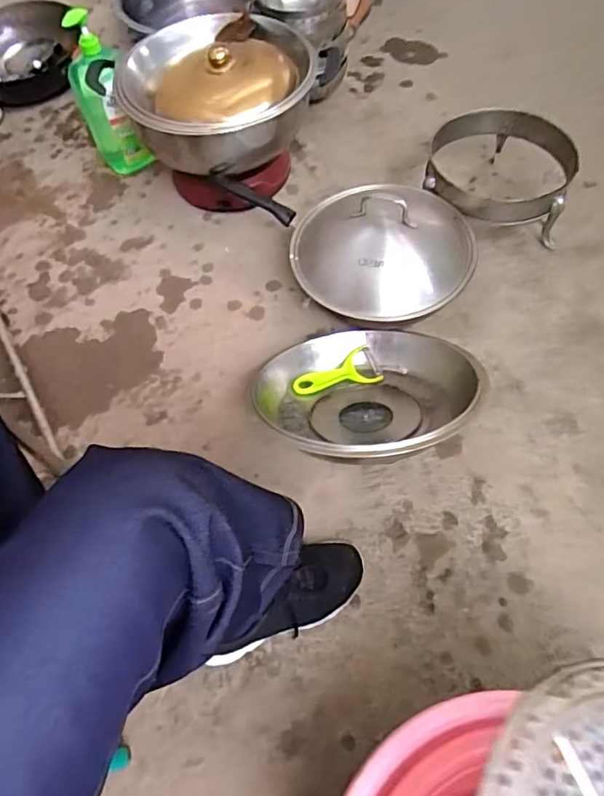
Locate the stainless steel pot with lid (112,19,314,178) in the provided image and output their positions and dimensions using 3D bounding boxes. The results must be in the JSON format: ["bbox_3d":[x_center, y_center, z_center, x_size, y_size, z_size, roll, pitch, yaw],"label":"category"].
[{"bbox_3d":[-0.155,-0.562,1.013,0.351,0.109,0.335,0,60,4],"label":"stainless steel pot with lid"}]

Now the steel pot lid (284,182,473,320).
[{"bbox_3d":[0.133,-0.269,0.905,0.304,0.102,0.289,0,60,4],"label":"steel pot lid"}]

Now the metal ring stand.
[{"bbox_3d":[0.358,-0.407,1.016,0.253,0.139,0.270,13,62,11],"label":"metal ring stand"}]

